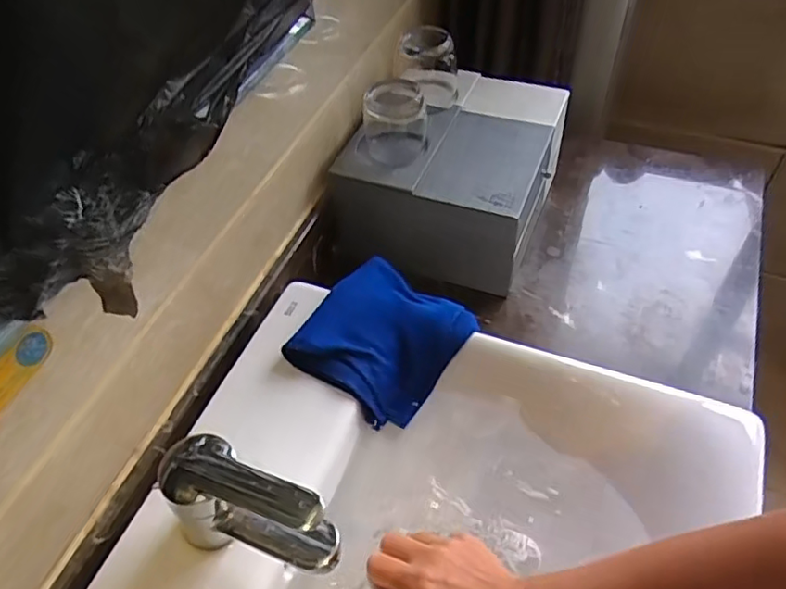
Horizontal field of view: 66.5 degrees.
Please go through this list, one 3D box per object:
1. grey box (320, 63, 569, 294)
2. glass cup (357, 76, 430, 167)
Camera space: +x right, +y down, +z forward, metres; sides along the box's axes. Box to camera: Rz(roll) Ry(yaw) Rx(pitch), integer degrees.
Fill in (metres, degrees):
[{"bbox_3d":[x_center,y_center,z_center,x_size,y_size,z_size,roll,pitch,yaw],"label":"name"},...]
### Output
[{"bbox_3d":[0.083,-0.164,0.786,0.229,0.146,0.258,16,54,16],"label":"grey box"},{"bbox_3d":[-0.002,-0.206,0.708,0.084,0.066,0.088,-2,51,3],"label":"glass cup"}]

